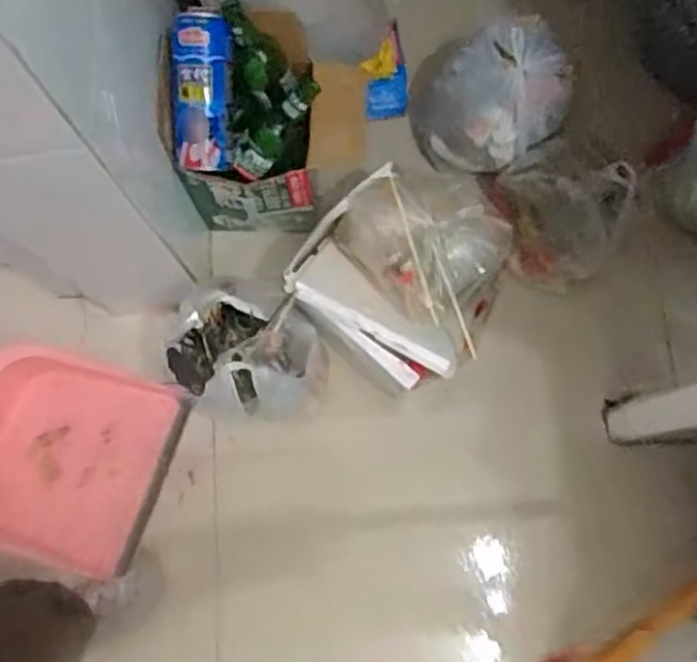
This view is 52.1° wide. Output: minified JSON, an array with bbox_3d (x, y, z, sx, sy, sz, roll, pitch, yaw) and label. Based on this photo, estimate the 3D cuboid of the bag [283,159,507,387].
[{"bbox_3d":[0.085,-0.089,1.082,0.292,0.215,0.268,37,78,9],"label":"bag"}]

